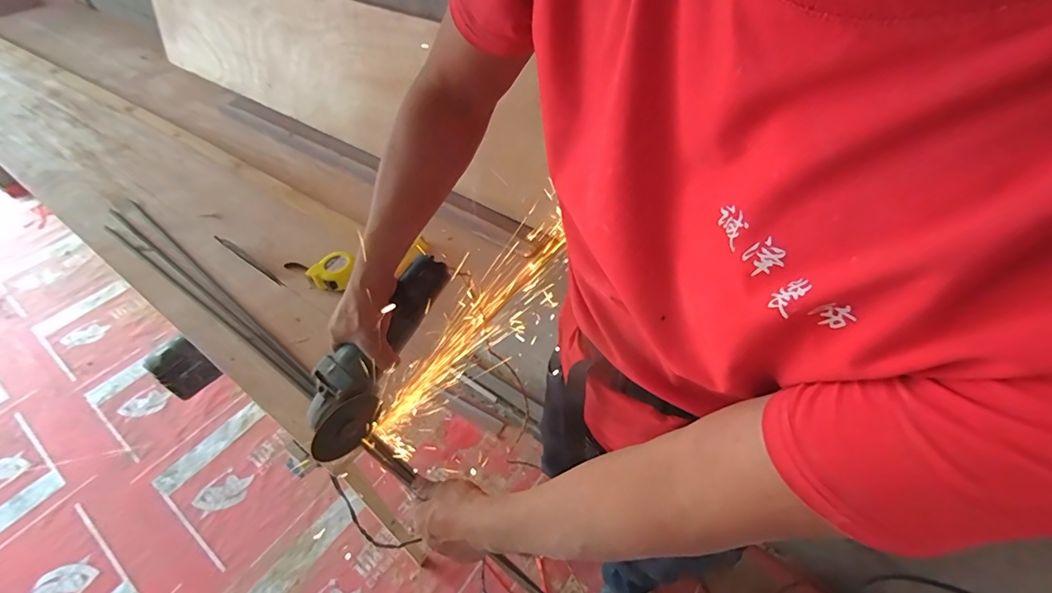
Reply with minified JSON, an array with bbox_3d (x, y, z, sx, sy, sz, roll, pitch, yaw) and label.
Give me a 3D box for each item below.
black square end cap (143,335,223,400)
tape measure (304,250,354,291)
[{"bbox_3d":[-0.610,0.126,0.783,0.091,0.063,0.073,24,53,20],"label":"black square end cap"},{"bbox_3d":[-0.327,-0.042,0.763,0.068,0.042,0.076,27,54,22],"label":"tape measure"}]

